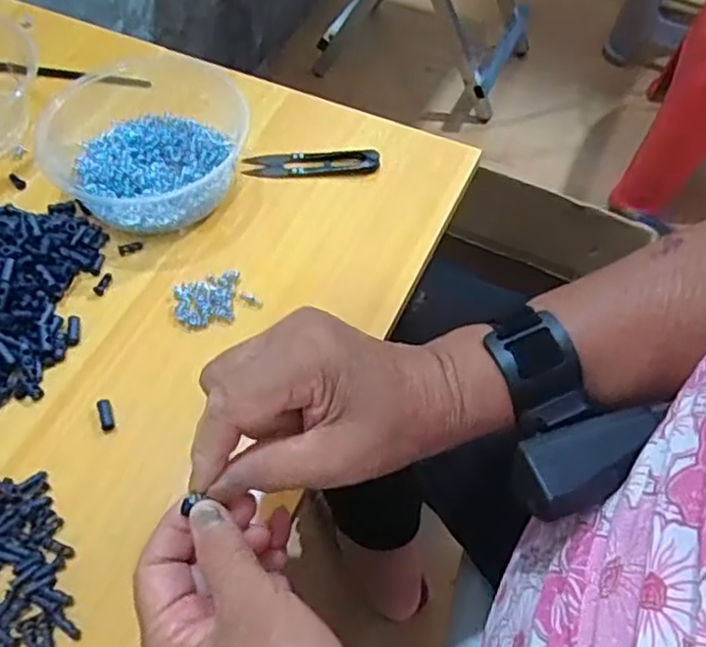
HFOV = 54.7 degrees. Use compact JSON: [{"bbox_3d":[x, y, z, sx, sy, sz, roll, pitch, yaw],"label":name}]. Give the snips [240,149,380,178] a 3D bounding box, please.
[{"bbox_3d":[-0.032,-0.123,0.522,0.102,0.016,0.022,4,59,1],"label":"snips"}]

